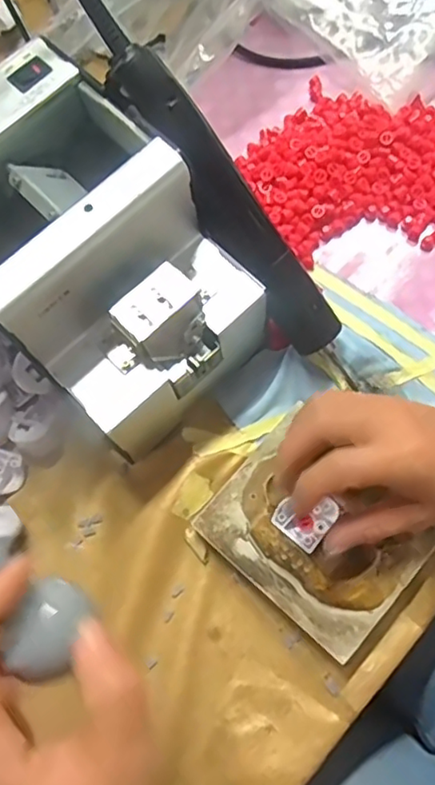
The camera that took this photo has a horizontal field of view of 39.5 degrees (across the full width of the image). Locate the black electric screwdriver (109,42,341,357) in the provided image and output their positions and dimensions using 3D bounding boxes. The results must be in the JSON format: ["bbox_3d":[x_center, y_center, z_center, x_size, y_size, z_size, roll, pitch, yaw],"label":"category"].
[{"bbox_3d":[0.010,-0.106,0.353,0.037,0.024,0.199,-40,106,-9],"label":"black electric screwdriver"}]

